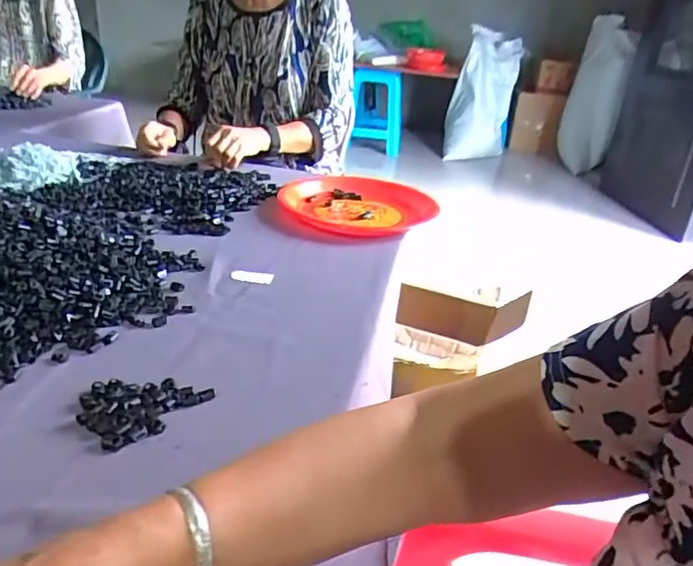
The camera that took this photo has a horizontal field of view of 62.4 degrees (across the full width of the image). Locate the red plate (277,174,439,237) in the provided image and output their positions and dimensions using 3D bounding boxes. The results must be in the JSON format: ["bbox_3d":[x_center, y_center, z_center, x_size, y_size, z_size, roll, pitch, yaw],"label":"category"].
[{"bbox_3d":[0.006,-0.134,0.940,0.241,0.040,0.231,4,27,-2],"label":"red plate"}]

